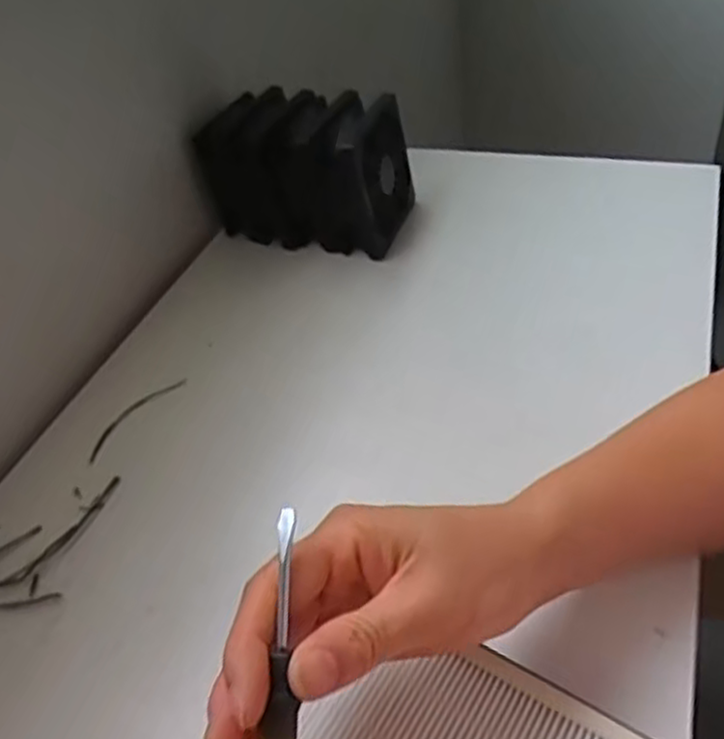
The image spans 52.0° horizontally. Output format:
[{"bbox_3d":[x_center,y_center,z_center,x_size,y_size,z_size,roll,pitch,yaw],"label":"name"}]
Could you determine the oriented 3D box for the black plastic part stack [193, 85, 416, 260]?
[{"bbox_3d":[-0.045,-0.158,0.597,0.152,0.107,0.090,9,45,19],"label":"black plastic part stack"}]

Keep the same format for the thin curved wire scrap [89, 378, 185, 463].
[{"bbox_3d":[-0.149,0.029,0.482,0.015,0.004,0.081,22,50,29],"label":"thin curved wire scrap"}]

